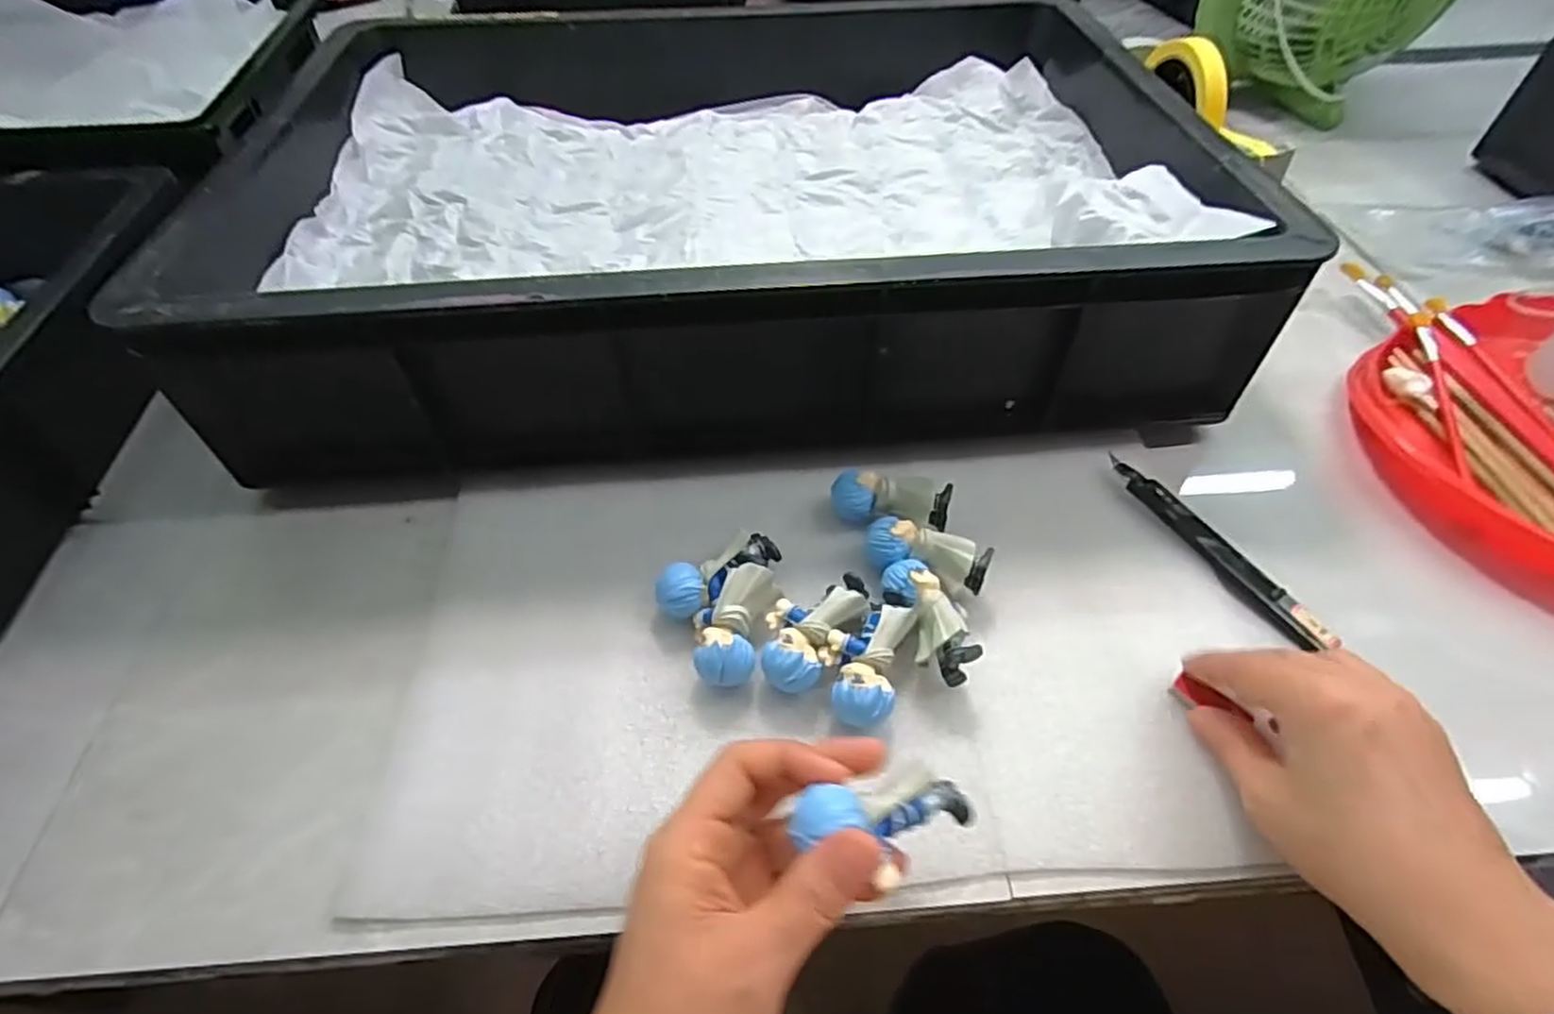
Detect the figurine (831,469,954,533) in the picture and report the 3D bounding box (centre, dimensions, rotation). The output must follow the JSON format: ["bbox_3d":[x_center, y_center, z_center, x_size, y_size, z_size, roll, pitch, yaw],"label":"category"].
[{"bbox_3d":[0.060,-0.001,0.390,0.061,0.028,0.023,12,52,10],"label":"figurine"}]

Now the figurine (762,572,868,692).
[{"bbox_3d":[0.015,0.059,0.347,0.036,0.031,0.064,31,58,23],"label":"figurine"}]

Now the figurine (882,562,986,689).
[{"bbox_3d":[0.070,0.055,0.346,0.027,0.034,0.057,-12,52,-9],"label":"figurine"}]

